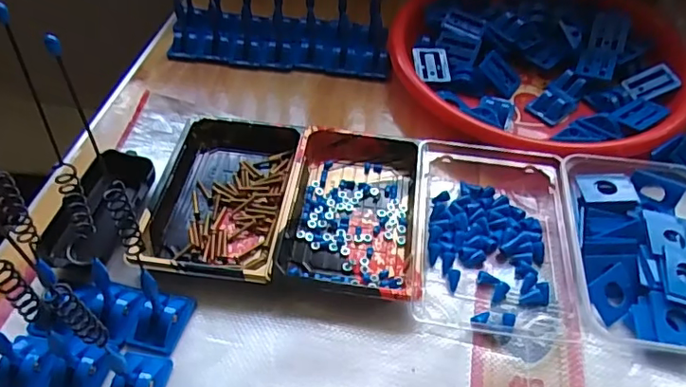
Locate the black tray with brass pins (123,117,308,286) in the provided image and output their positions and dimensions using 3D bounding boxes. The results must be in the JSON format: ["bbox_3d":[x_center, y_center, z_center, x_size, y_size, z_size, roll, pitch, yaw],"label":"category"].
[{"bbox_3d":[-0.097,0.001,0.448,0.111,0.023,0.161,6,49,4],"label":"black tray with brass pins"}]

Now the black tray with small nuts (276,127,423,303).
[{"bbox_3d":[0.008,0.011,0.442,0.103,0.024,0.165,4,49,2],"label":"black tray with small nuts"}]

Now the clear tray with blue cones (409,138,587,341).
[{"bbox_3d":[0.115,0.027,0.425,0.113,0.031,0.161,5,49,3],"label":"clear tray with blue cones"}]

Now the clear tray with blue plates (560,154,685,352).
[{"bbox_3d":[0.224,0.042,0.411,0.110,0.034,0.157,6,49,4],"label":"clear tray with blue plates"}]

